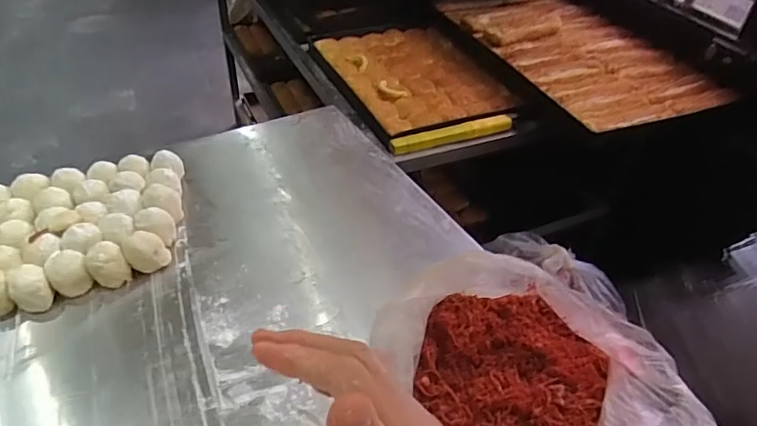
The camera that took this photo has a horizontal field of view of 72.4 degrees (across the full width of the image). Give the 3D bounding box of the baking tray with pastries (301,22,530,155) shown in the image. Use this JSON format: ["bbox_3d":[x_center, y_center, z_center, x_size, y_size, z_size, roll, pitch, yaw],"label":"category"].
[{"bbox_3d":[0.072,-0.294,1.088,0.321,0.029,0.481,-15,44,-21],"label":"baking tray with pastries"}]

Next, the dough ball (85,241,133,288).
[{"bbox_3d":[-0.309,0.061,0.591,0.032,0.048,0.035,2,41,-2],"label":"dough ball"}]

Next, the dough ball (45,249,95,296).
[{"bbox_3d":[-0.347,0.067,0.581,0.038,0.048,0.035,2,41,-2],"label":"dough ball"}]

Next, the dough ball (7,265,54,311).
[{"bbox_3d":[-0.373,0.085,0.560,0.037,0.049,0.035,34,49,30],"label":"dough ball"}]

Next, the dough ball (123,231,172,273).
[{"bbox_3d":[-0.273,0.046,0.612,0.043,0.044,0.034,-9,42,-15],"label":"dough ball"}]

